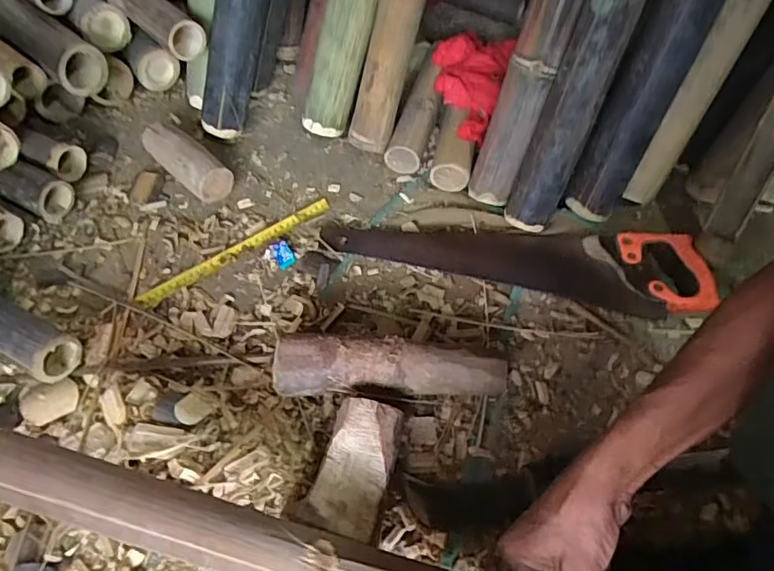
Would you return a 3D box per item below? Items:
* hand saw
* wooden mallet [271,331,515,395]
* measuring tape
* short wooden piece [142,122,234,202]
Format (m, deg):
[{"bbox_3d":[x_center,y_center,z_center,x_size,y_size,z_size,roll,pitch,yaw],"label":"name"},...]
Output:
[{"bbox_3d":[0.169,-0.050,0.741,0.507,0.036,0.120,11,55,8],"label":"hand saw"},{"bbox_3d":[0.005,0.094,0.609,0.249,0.070,0.053,0,54,0],"label":"wooden mallet"},{"bbox_3d":[-0.204,-0.053,0.755,0.288,0.007,0.024,-32,61,-21],"label":"measuring tape"},{"bbox_3d":[-0.298,-0.184,0.812,0.165,0.064,0.052,38,62,24],"label":"short wooden piece"}]

